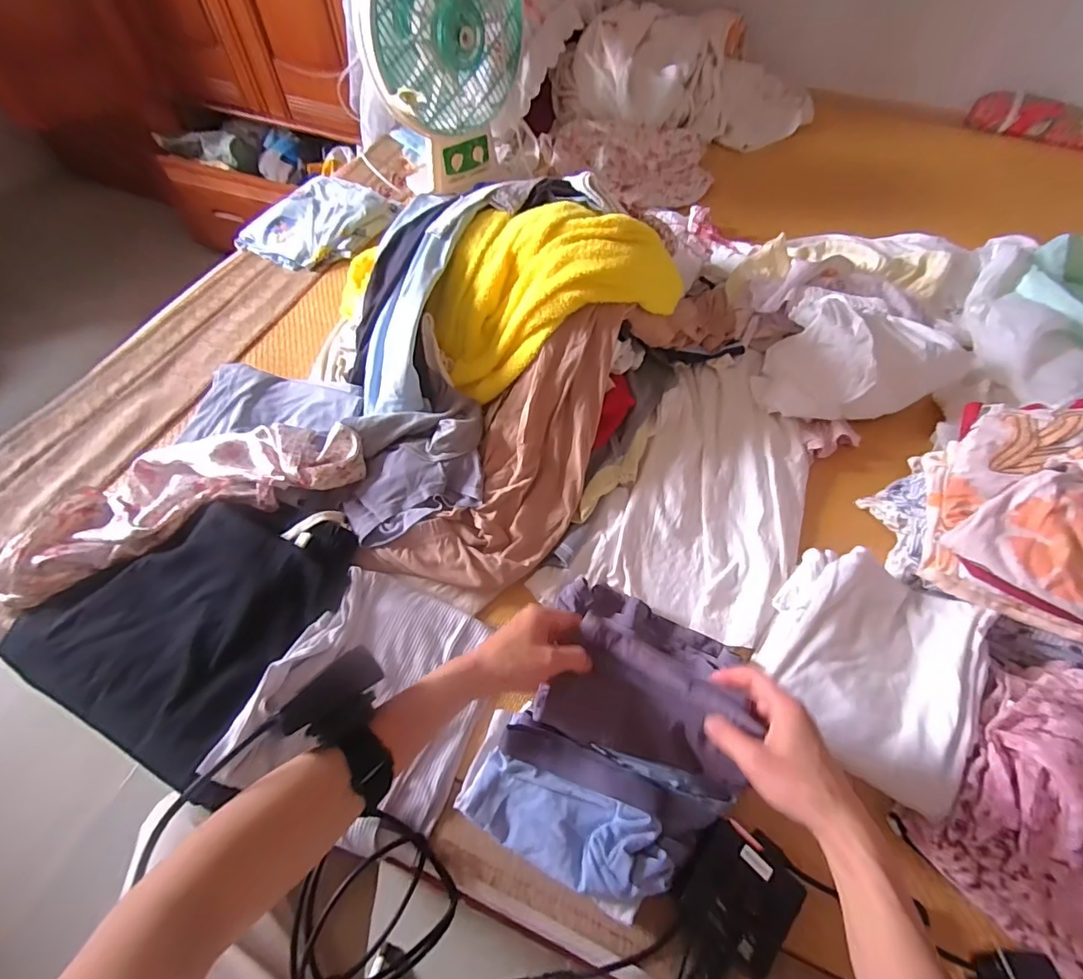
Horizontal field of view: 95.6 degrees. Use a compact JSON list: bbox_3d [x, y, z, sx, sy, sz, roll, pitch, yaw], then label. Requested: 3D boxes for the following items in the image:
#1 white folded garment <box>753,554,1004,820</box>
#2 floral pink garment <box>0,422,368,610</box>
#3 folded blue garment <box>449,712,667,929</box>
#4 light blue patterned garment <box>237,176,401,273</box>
[{"bbox_3d":[0.326,0.169,0.489,0.183,0.051,0.207,33,64,17],"label":"white folded garment"},{"bbox_3d":[-0.423,-0.008,0.579,0.406,0.042,0.156,-21,62,-13],"label":"floral pink garment"},{"bbox_3d":[0.015,0.288,0.433,0.187,0.031,0.091,29,63,15],"label":"folded blue garment"},{"bbox_3d":[-0.402,-0.493,0.916,0.220,0.049,0.246,20,59,15],"label":"light blue patterned garment"}]

